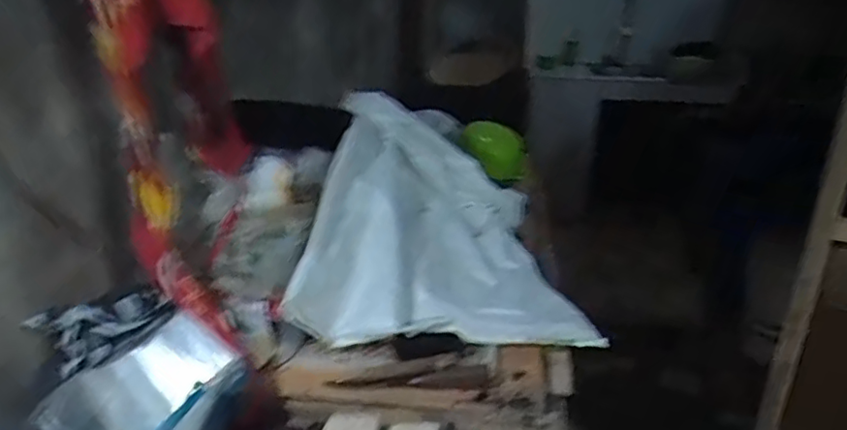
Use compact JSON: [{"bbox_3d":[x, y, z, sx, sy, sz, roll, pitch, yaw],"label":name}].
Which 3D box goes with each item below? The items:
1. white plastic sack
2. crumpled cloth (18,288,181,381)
[{"bbox_3d":[0.015,0.012,1.101,0.474,0.284,0.401,-3,24,-9],"label":"white plastic sack"},{"bbox_3d":[-0.433,0.152,0.850,0.065,0.083,0.164,15,27,28],"label":"crumpled cloth"}]

